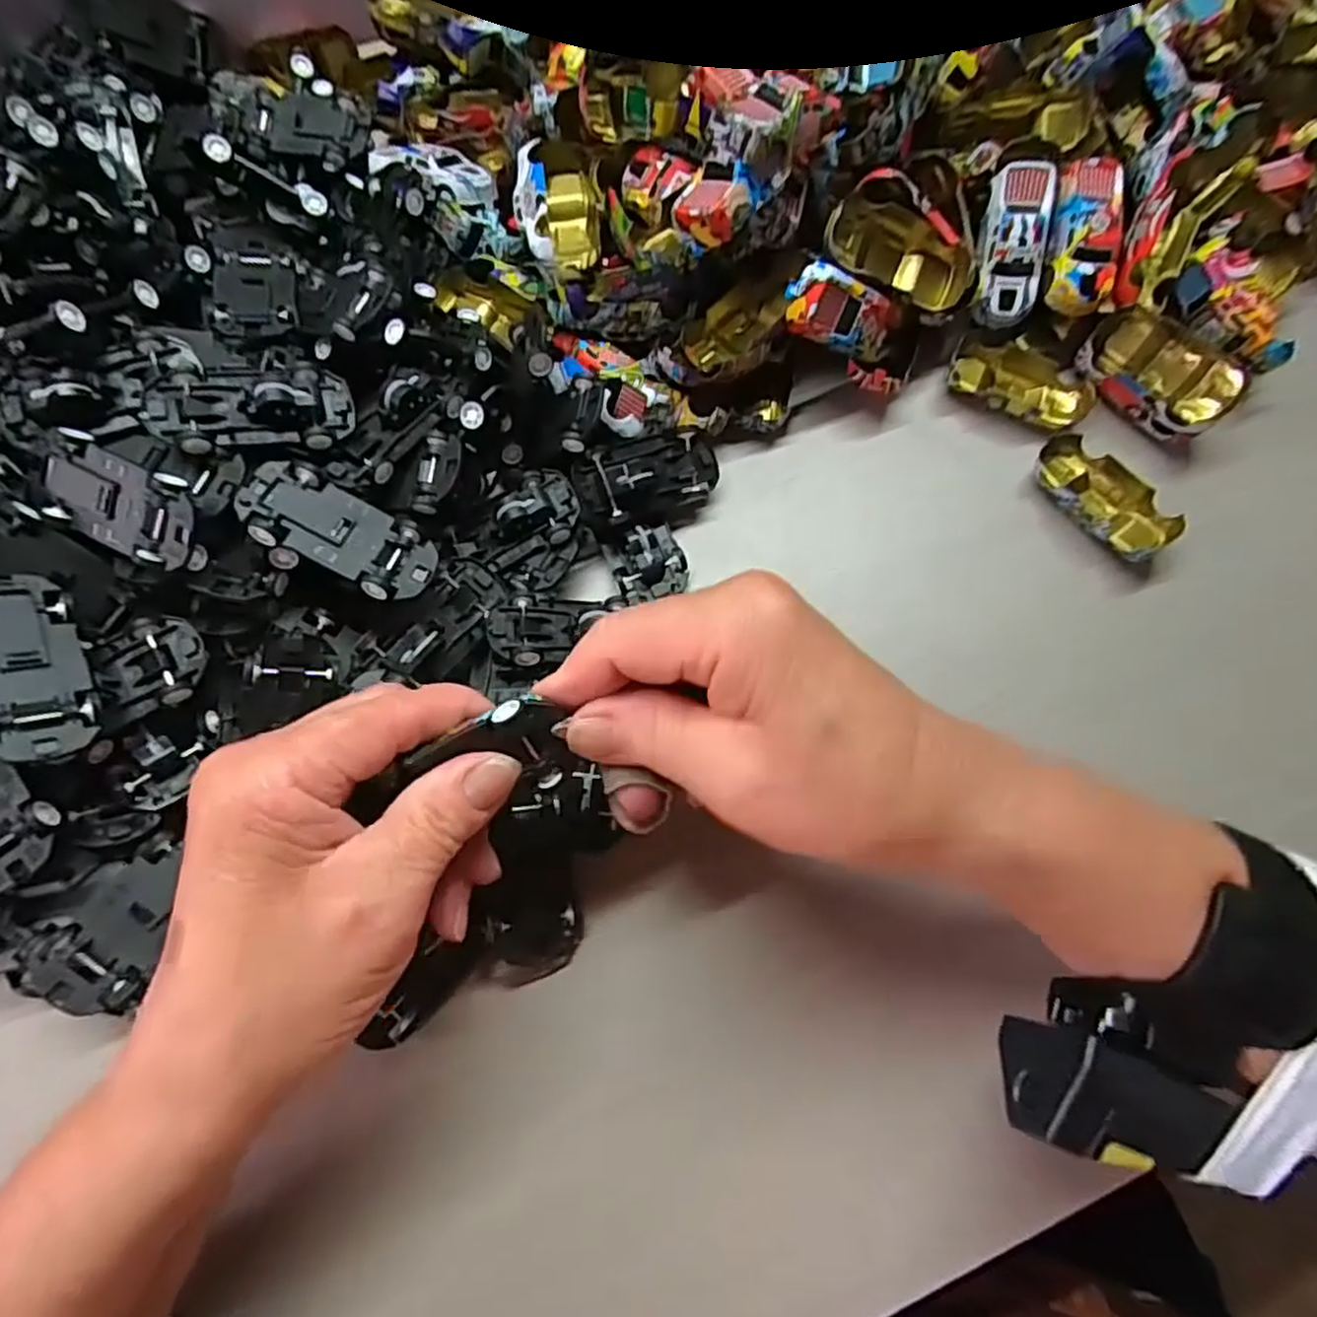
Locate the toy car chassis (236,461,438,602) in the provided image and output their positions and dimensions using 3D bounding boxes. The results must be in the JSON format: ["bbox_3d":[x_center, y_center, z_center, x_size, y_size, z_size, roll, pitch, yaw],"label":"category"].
[{"bbox_3d":[-0.110,-0.043,0.251,0.064,0.007,0.031,29,71,-17],"label":"toy car chassis"}]

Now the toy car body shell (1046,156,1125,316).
[{"bbox_3d":[0.189,-0.187,0.319,0.025,0.014,0.066,8,91,1],"label":"toy car body shell"}]

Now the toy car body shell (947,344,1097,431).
[{"bbox_3d":[0.166,-0.126,0.334,0.061,0.014,0.038,24,72,6],"label":"toy car body shell"}]

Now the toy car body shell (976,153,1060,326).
[{"bbox_3d":[0.160,-0.185,0.322,0.028,0.014,0.068,4,105,-1],"label":"toy car body shell"}]

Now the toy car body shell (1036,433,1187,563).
[{"bbox_3d":[0.191,-0.070,0.312,0.028,0.015,0.063,-37,76,-13],"label":"toy car body shell"}]

